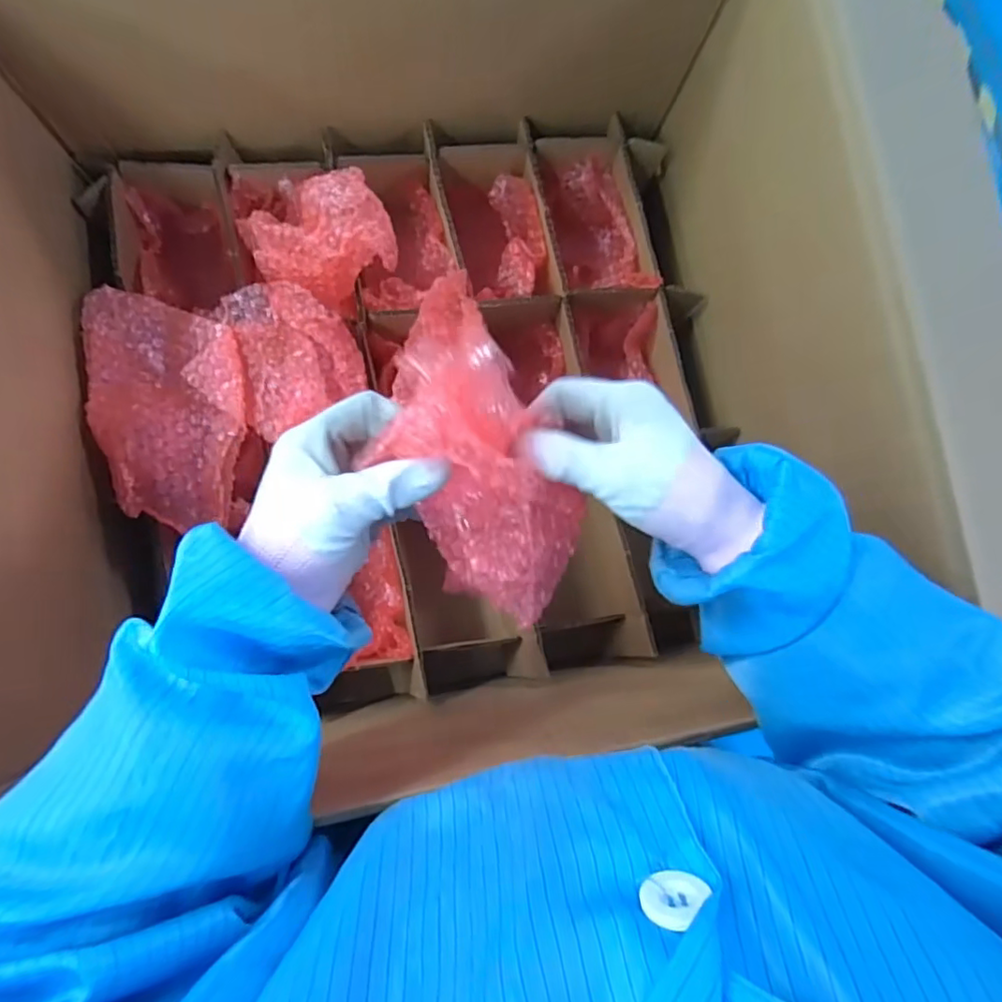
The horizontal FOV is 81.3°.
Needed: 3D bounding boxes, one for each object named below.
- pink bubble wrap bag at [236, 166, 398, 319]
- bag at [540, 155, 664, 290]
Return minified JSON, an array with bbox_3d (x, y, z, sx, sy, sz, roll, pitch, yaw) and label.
[{"bbox_3d":[-0.143,-0.202,0.468,0.111,0.086,0.067,-12,85,-7],"label":"pink bubble wrap bag"},{"bbox_3d":[0.091,-0.260,0.579,0.069,0.083,0.154,-12,85,-7],"label":"bag"}]

